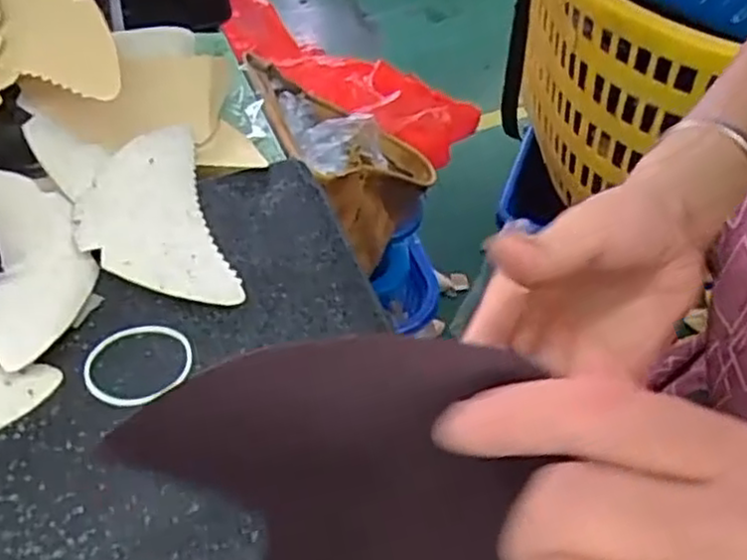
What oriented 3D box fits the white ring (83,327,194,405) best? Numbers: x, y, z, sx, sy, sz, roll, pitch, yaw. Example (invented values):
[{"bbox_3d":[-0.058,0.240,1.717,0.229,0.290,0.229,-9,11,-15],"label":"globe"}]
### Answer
[{"bbox_3d":[-0.114,0.040,0.351,0.050,0.004,0.045,-21,53,-19],"label":"white ring"}]

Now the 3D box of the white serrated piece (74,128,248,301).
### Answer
[{"bbox_3d":[-0.130,-0.039,0.414,0.075,0.015,0.150,-15,51,-14],"label":"white serrated piece"}]

